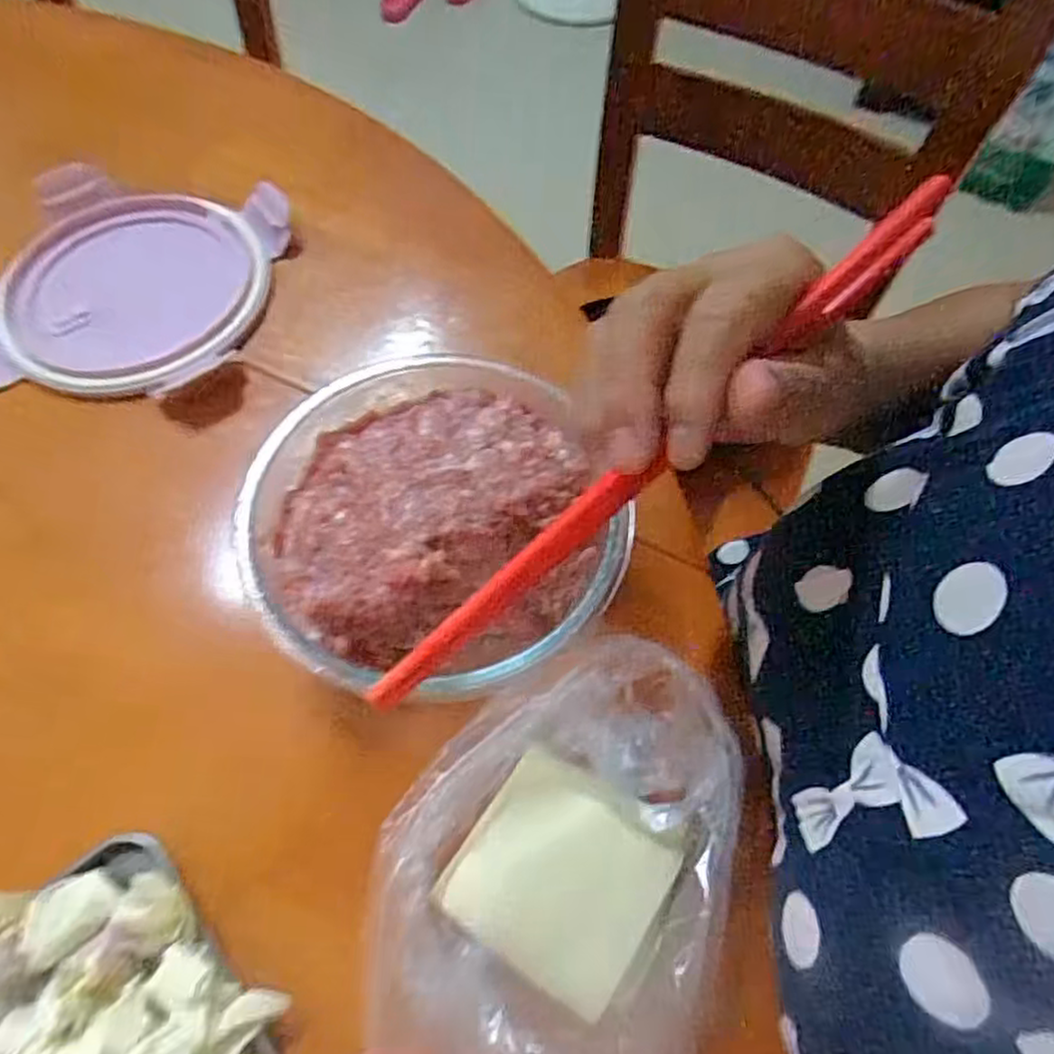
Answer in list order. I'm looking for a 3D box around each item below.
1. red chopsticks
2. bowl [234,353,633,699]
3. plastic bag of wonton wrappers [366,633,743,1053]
[{"bbox_3d":[0.041,-0.022,0.221,0.234,0.014,0.010,-42,69,3],"label":"red chopsticks"},{"bbox_3d":[-0.044,0.002,0.335,0.156,0.073,0.156,0,64,1],"label":"bowl"},{"bbox_3d":[0.012,0.133,0.284,0.128,0.022,0.185,14,65,8],"label":"plastic bag of wonton wrappers"}]

